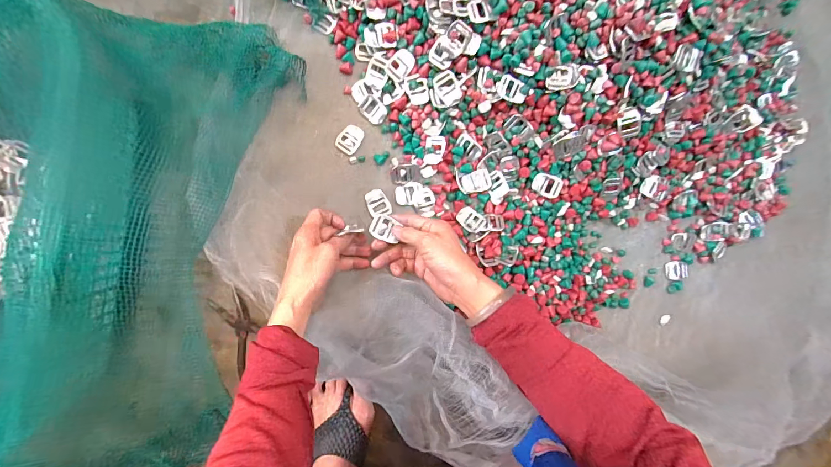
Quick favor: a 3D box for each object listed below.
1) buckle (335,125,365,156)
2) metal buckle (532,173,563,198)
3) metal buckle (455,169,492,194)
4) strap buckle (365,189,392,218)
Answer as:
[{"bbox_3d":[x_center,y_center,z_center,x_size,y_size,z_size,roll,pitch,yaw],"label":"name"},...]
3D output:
[{"bbox_3d":[-0.090,-0.130,0.486,0.029,0.008,0.040,27,88,-5],"label":"buckle"},{"bbox_3d":[0.185,-0.068,0.497,0.039,0.007,0.031,16,100,12],"label":"metal buckle"},{"bbox_3d":[0.081,-0.073,0.490,0.047,0.006,0.031,-7,91,-6],"label":"metal buckle"},{"bbox_3d":[-0.051,-0.041,0.482,0.029,0.005,0.038,-21,92,-5],"label":"strap buckle"}]

